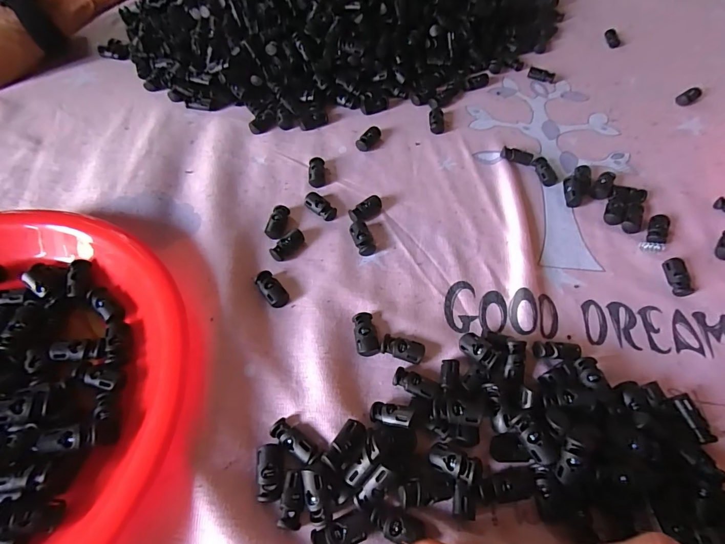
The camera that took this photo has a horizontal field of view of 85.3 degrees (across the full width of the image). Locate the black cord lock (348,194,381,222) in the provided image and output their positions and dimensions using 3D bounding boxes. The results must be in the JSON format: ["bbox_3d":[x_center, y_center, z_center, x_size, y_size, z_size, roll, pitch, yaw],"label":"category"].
[{"bbox_3d":[0.003,-0.050,0.316,0.014,0.008,0.028,40,65,21],"label":"black cord lock"}]

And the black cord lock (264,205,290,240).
[{"bbox_3d":[-0.065,-0.040,0.305,0.012,0.008,0.028,12,58,6],"label":"black cord lock"}]

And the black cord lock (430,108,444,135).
[{"bbox_3d":[0.073,-0.148,0.383,0.015,0.007,0.034,1,58,-1],"label":"black cord lock"}]

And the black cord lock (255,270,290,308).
[{"bbox_3d":[-0.063,0.012,0.273,0.014,0.007,0.028,-32,64,-20],"label":"black cord lock"}]

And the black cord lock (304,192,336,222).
[{"bbox_3d":[-0.033,-0.053,0.316,0.027,0.008,0.014,32,63,17],"label":"black cord lock"}]

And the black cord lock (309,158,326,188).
[{"bbox_3d":[-0.039,-0.085,0.337,0.014,0.008,0.030,-2,58,-3],"label":"black cord lock"}]

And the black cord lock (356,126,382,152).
[{"bbox_3d":[0.006,-0.122,0.361,0.013,0.008,0.029,28,61,15],"label":"black cord lock"}]

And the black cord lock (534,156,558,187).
[{"bbox_3d":[0.160,-0.088,0.345,0.014,0.006,0.029,-8,59,-7],"label":"black cord lock"}]

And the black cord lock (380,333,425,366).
[{"bbox_3d":[0.026,0.049,0.251,0.027,0.007,0.013,16,59,8],"label":"black cord lock"}]

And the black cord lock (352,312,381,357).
[{"bbox_3d":[0.002,0.040,0.257,0.014,0.006,0.028,-9,59,-7],"label":"black cord lock"}]

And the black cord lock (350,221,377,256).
[{"bbox_3d":[0.000,-0.026,0.300,0.014,0.008,0.030,-14,60,-10],"label":"black cord lock"}]

